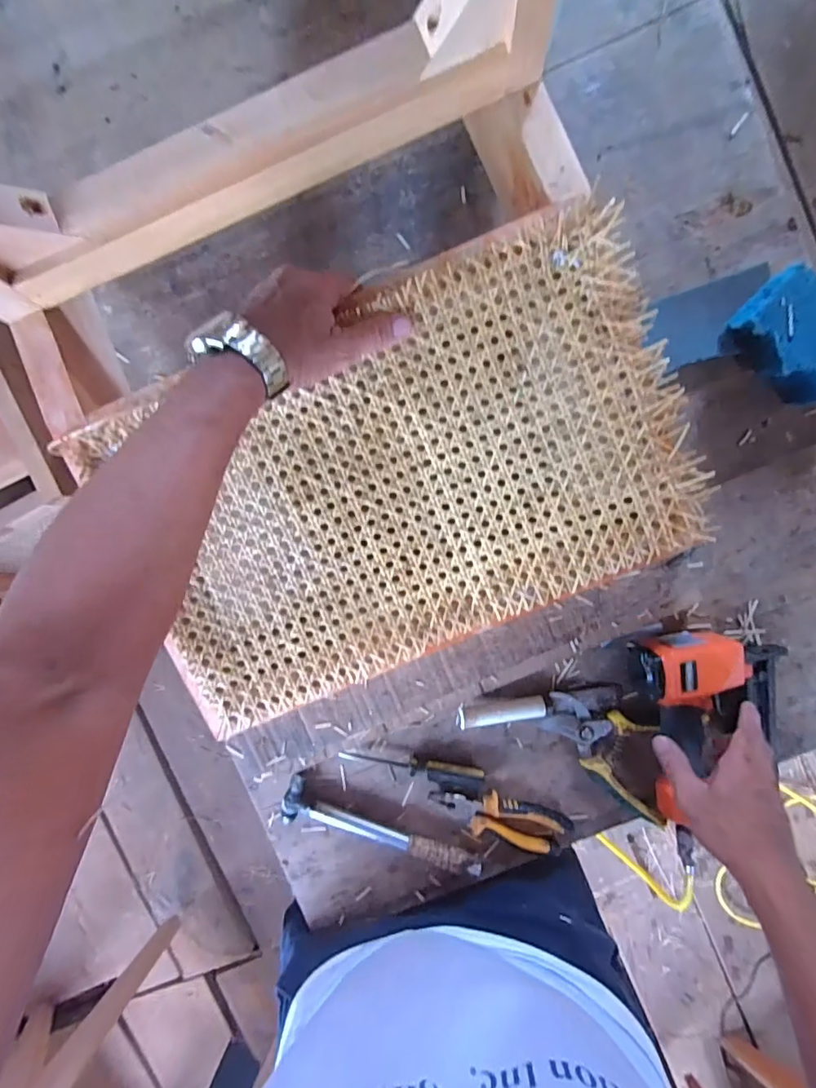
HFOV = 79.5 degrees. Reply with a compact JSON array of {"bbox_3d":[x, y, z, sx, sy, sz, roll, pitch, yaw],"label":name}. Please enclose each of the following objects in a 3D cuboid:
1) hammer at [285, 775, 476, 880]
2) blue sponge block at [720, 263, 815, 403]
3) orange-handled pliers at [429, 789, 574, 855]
[{"bbox_3d":[-0.033,0.335,0.563,0.233,0.022,0.052,25,94,-1],"label":"hammer"},{"bbox_3d":[0.387,-0.197,0.488,0.131,0.062,0.069,42,94,-3],"label":"blue sponge block"},{"bbox_3d":[0.105,0.312,0.560,0.159,0.022,0.051,20,94,-1],"label":"orange-handled pliers"}]

